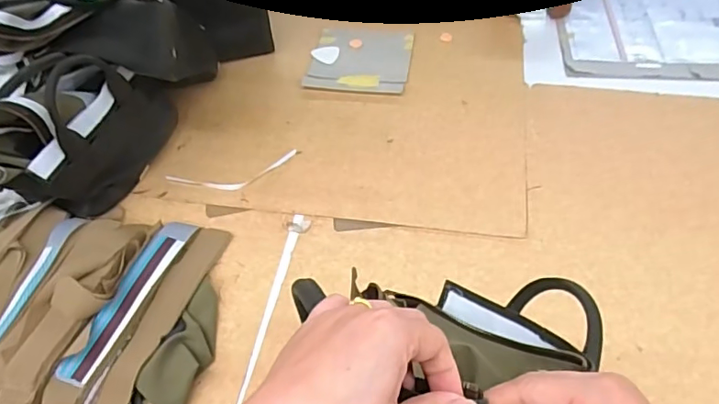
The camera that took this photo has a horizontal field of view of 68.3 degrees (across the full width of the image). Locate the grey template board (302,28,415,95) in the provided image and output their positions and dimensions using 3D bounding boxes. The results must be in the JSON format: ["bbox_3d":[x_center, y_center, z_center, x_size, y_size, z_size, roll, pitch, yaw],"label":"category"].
[{"bbox_3d":[0.003,-0.261,0.972,0.178,0.009,0.175,5,53,9],"label":"grey template board"}]

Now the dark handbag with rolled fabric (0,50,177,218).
[{"bbox_3d":[-0.388,-0.099,0.732,0.099,0.205,0.269,18,56,18],"label":"dark handbag with rolled fabric"}]

